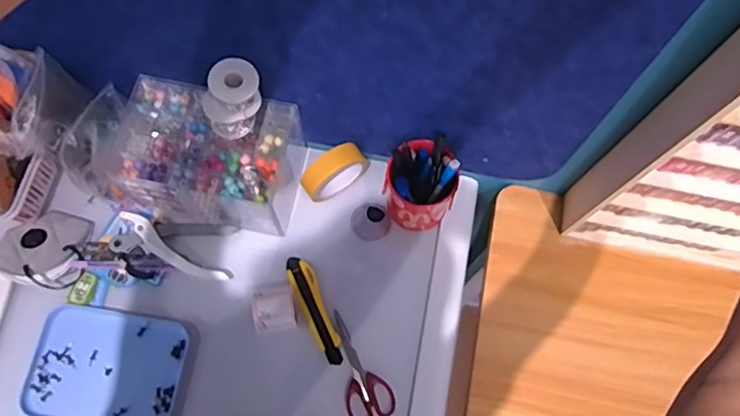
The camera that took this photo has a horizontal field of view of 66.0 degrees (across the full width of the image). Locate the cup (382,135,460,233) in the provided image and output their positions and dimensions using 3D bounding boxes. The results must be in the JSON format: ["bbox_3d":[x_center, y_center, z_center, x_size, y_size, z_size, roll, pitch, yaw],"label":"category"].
[{"bbox_3d":[0.067,-0.028,0.782,0.093,0.133,0.087,0,72,-1],"label":"cup"}]

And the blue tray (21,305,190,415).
[{"bbox_3d":[-0.343,0.211,0.748,0.187,0.014,0.144,9,72,2],"label":"blue tray"}]

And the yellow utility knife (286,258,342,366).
[{"bbox_3d":[-0.077,0.141,0.782,0.037,0.014,0.154,-22,74,-8],"label":"yellow utility knife"}]

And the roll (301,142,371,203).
[{"bbox_3d":[-0.047,-0.052,0.806,0.109,0.098,0.031,-38,77,-13],"label":"roll"}]

